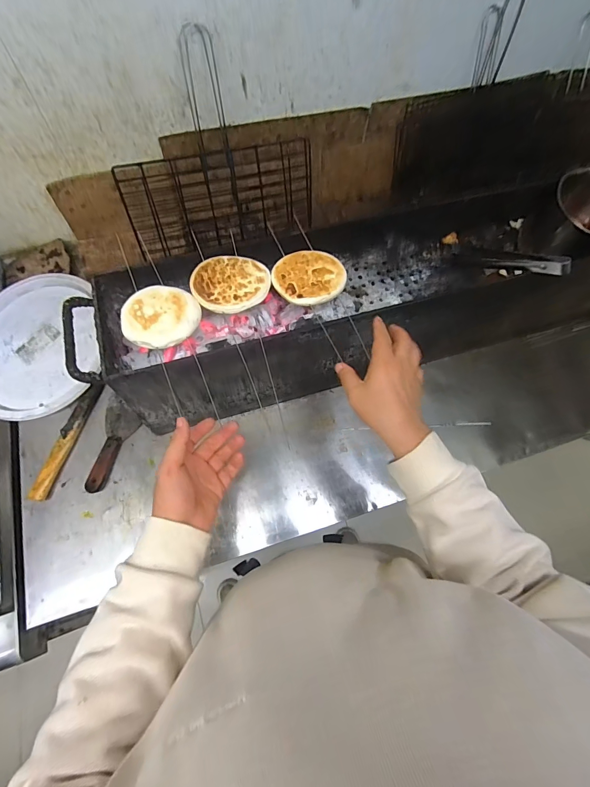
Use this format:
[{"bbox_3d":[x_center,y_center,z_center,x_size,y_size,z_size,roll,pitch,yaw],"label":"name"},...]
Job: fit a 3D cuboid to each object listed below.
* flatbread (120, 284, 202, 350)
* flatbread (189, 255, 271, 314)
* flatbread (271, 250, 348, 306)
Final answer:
[{"bbox_3d":[-0.196,-0.113,0.531,0.107,0.013,0.098,1,68,-2],"label":"flatbread"},{"bbox_3d":[-0.096,-0.167,0.555,0.116,0.018,0.091,-12,69,-8],"label":"flatbread"},{"bbox_3d":[0.023,-0.183,0.570,0.110,0.007,0.101,1,68,-2],"label":"flatbread"}]

